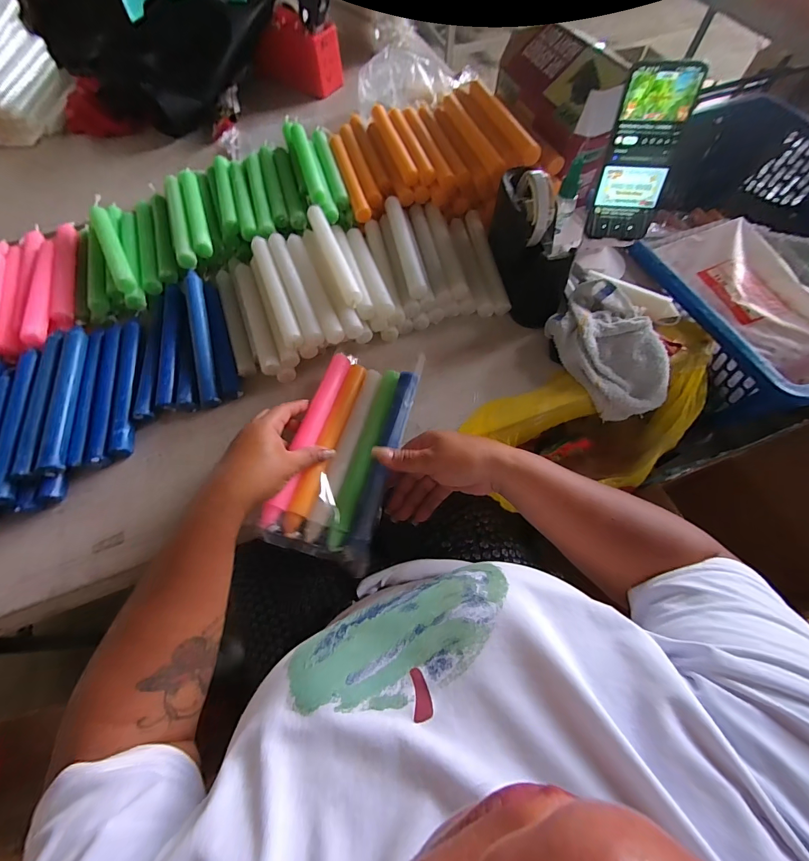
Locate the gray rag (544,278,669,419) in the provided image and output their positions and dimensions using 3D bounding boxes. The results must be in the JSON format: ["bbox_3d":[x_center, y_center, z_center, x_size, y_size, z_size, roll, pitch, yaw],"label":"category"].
[{"bbox_3d":[0.249,-0.097,0.462,0.106,0.074,0.166,-37,67,-15],"label":"gray rag"}]

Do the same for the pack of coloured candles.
[{"bbox_3d":[-0.063,0.021,0.406,0.110,0.030,0.221,12,69,9],"label":"pack of coloured candles"}]

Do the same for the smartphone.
[{"bbox_3d":[0.269,-0.310,0.428,0.075,0.160,0.016,4,38,5],"label":"smartphone"}]

